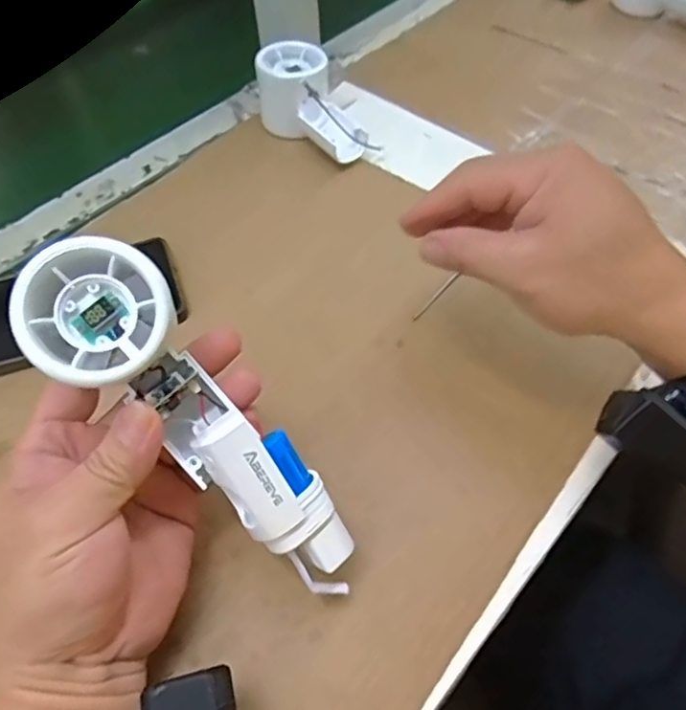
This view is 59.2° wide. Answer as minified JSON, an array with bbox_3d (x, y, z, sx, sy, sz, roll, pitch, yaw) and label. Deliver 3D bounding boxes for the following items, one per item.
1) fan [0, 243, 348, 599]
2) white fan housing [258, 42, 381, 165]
[{"bbox_3d":[-0.060,0.035,0.261,0.190,0.039,0.053,49,63,-13],"label":"fan"},{"bbox_3d":[-0.024,-0.207,0.500,0.058,0.055,0.116,-34,61,-20],"label":"white fan housing"}]

